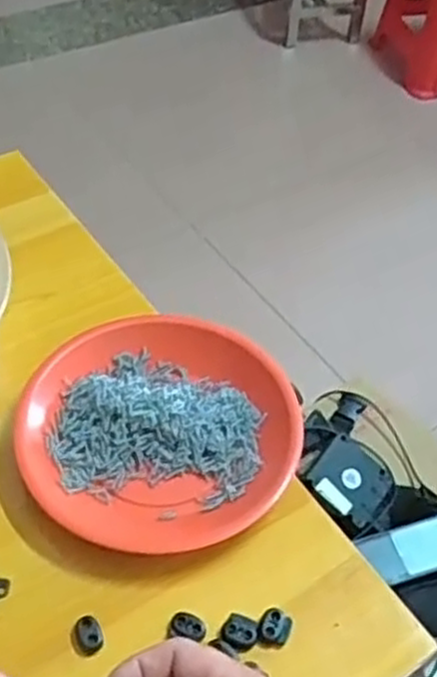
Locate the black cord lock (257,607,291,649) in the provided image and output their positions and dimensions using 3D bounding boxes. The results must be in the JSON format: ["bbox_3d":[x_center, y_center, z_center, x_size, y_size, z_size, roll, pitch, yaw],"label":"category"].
[{"bbox_3d":[0.034,0.175,0.470,0.019,0.007,0.024,19,49,12],"label":"black cord lock"}]

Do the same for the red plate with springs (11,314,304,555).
[{"bbox_3d":[-0.042,0.063,0.546,0.189,0.034,0.172,2,48,-3],"label":"red plate with springs"}]

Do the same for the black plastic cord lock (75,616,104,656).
[{"bbox_3d":[-0.077,0.177,0.461,0.016,0.009,0.022,-15,51,-17],"label":"black plastic cord lock"}]

